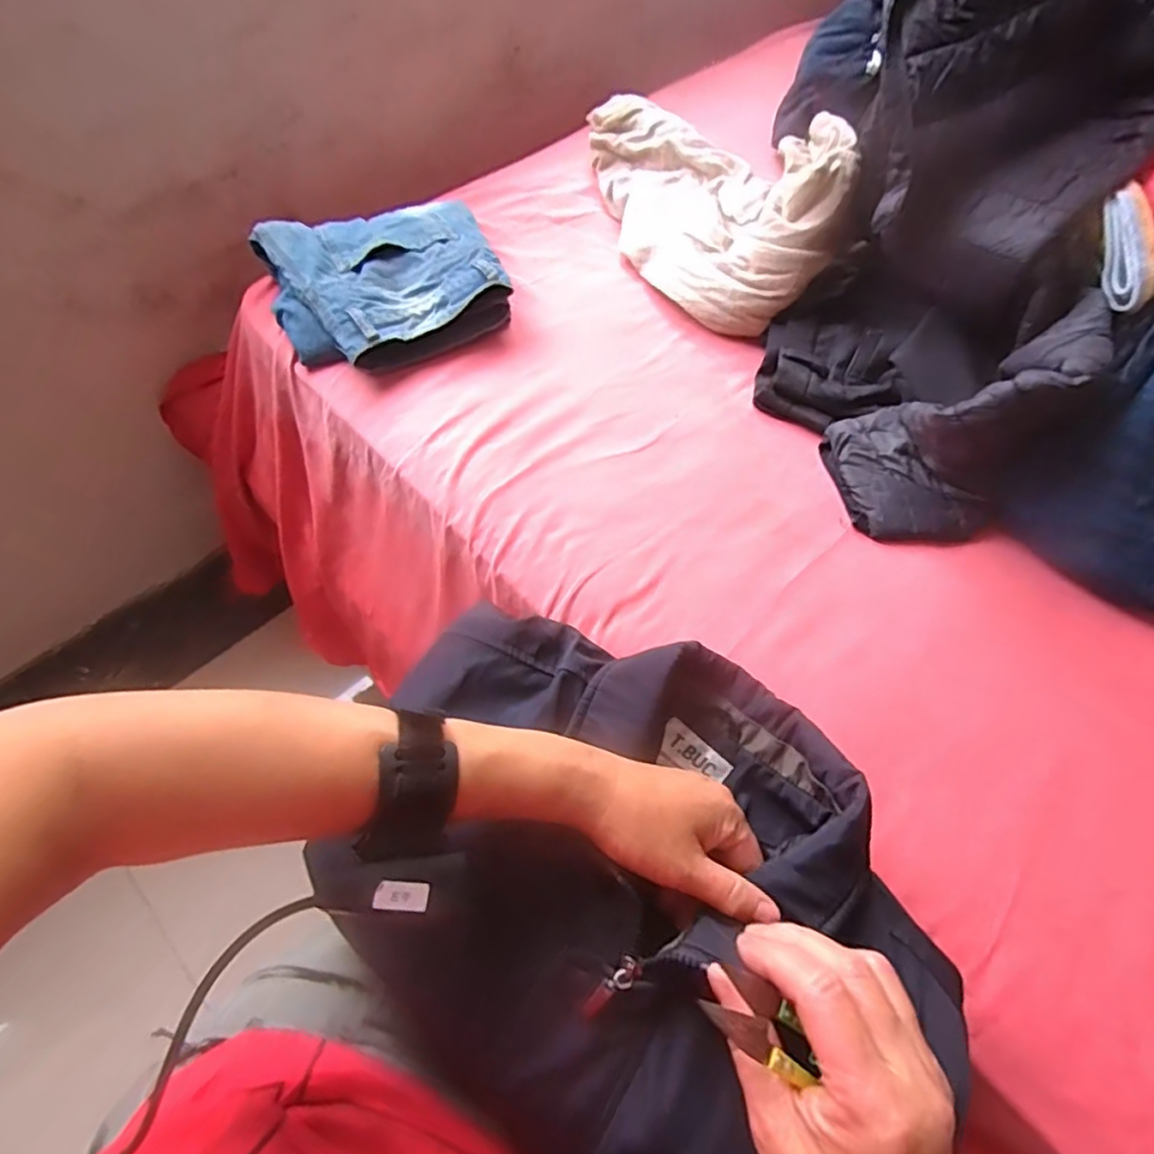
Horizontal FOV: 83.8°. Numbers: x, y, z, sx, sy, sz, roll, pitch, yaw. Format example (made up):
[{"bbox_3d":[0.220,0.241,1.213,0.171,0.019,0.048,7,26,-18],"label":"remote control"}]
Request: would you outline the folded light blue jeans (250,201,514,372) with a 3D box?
[{"bbox_3d":[-0.210,-0.331,0.726,0.251,0.066,0.211,-27,66,-17],"label":"folded light blue jeans"}]

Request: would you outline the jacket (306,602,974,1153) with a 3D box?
[{"bbox_3d":[0.039,0.190,0.412,0.355,0.148,0.281,30,65,13],"label":"jacket"}]

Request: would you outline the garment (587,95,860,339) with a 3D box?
[{"bbox_3d":[0.165,-0.477,0.775,0.214,0.147,0.382,-11,62,-10],"label":"garment"}]

